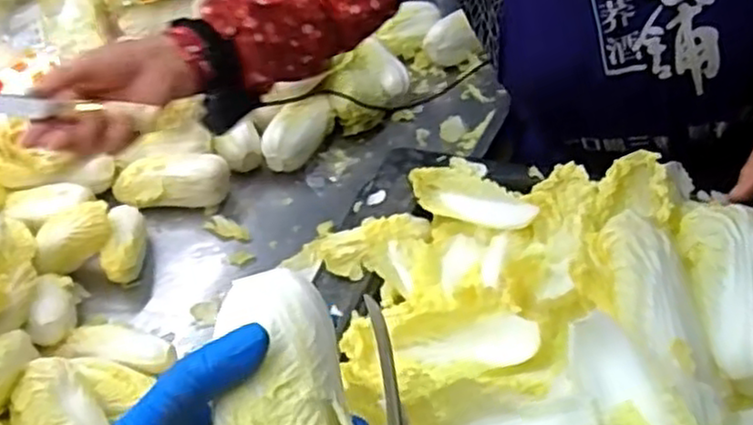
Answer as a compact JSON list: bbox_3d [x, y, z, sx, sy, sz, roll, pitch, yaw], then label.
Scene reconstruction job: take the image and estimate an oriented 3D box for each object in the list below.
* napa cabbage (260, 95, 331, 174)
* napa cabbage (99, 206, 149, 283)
[{"bbox_3d":[-0.117,-0.113,1.026,0.066,0.057,0.117,19,48,24],"label":"napa cabbage"},{"bbox_3d":[-0.311,0.034,0.900,0.046,0.041,0.116,-7,43,-3],"label":"napa cabbage"}]

